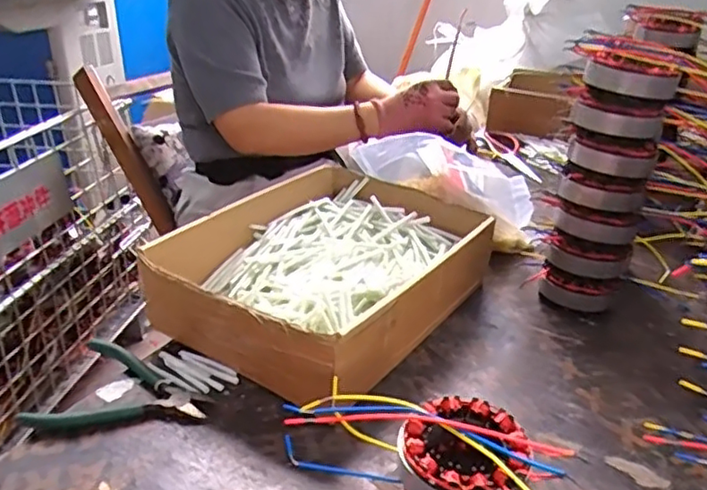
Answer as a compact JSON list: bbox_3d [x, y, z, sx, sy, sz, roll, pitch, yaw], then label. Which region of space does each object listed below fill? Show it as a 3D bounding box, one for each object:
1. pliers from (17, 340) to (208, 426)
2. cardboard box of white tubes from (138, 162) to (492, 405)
[{"bbox_3d":[-0.193,0.128,0.540,0.132,0.018,0.108,6,27,8],"label":"pliers"},{"bbox_3d":[-0.026,0.026,0.674,0.247,0.088,0.327,19,31,29],"label":"cardboard box of white tubes"}]

